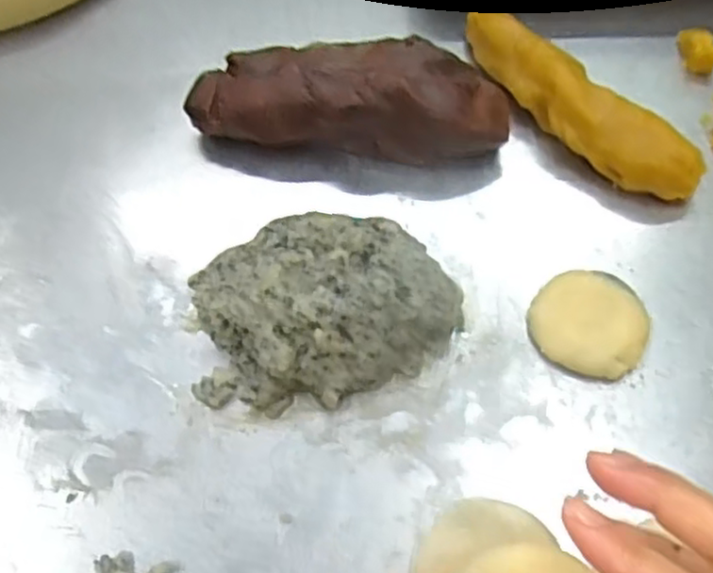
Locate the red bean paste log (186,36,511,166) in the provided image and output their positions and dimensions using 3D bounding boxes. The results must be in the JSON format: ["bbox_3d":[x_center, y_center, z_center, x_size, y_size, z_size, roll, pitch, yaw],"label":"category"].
[{"bbox_3d":[-0.005,-0.114,0.442,0.191,0.054,0.054,4,61,7],"label":"red bean paste log"}]

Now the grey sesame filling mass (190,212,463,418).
[{"bbox_3d":[-0.016,0.009,0.384,0.145,0.038,0.102,-9,60,-1],"label":"grey sesame filling mass"}]

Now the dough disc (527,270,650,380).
[{"bbox_3d":[0.123,0.020,0.378,0.059,0.014,0.053,31,67,20],"label":"dough disc"}]

